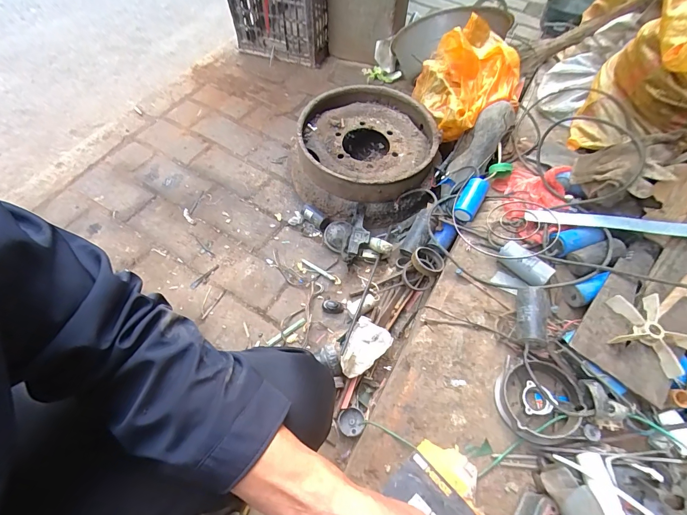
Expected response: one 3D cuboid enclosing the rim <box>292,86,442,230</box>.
[{"bbox_3d":[0.055,-0.313,1.022,0.395,0.144,0.439,7,59,0],"label":"rim"}]

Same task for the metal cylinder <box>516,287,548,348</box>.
[{"bbox_3d":[0.341,0.113,0.638,0.052,0.057,0.112,19,60,8],"label":"metal cylinder"}]

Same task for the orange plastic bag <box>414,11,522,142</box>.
[{"bbox_3d":[0.348,-0.496,0.991,0.227,0.198,0.277,-13,61,-11],"label":"orange plastic bag"}]

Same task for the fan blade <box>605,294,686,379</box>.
[{"bbox_3d":[0.500,0.123,0.572,0.116,0.026,0.136,-22,63,-16],"label":"fan blade"}]

